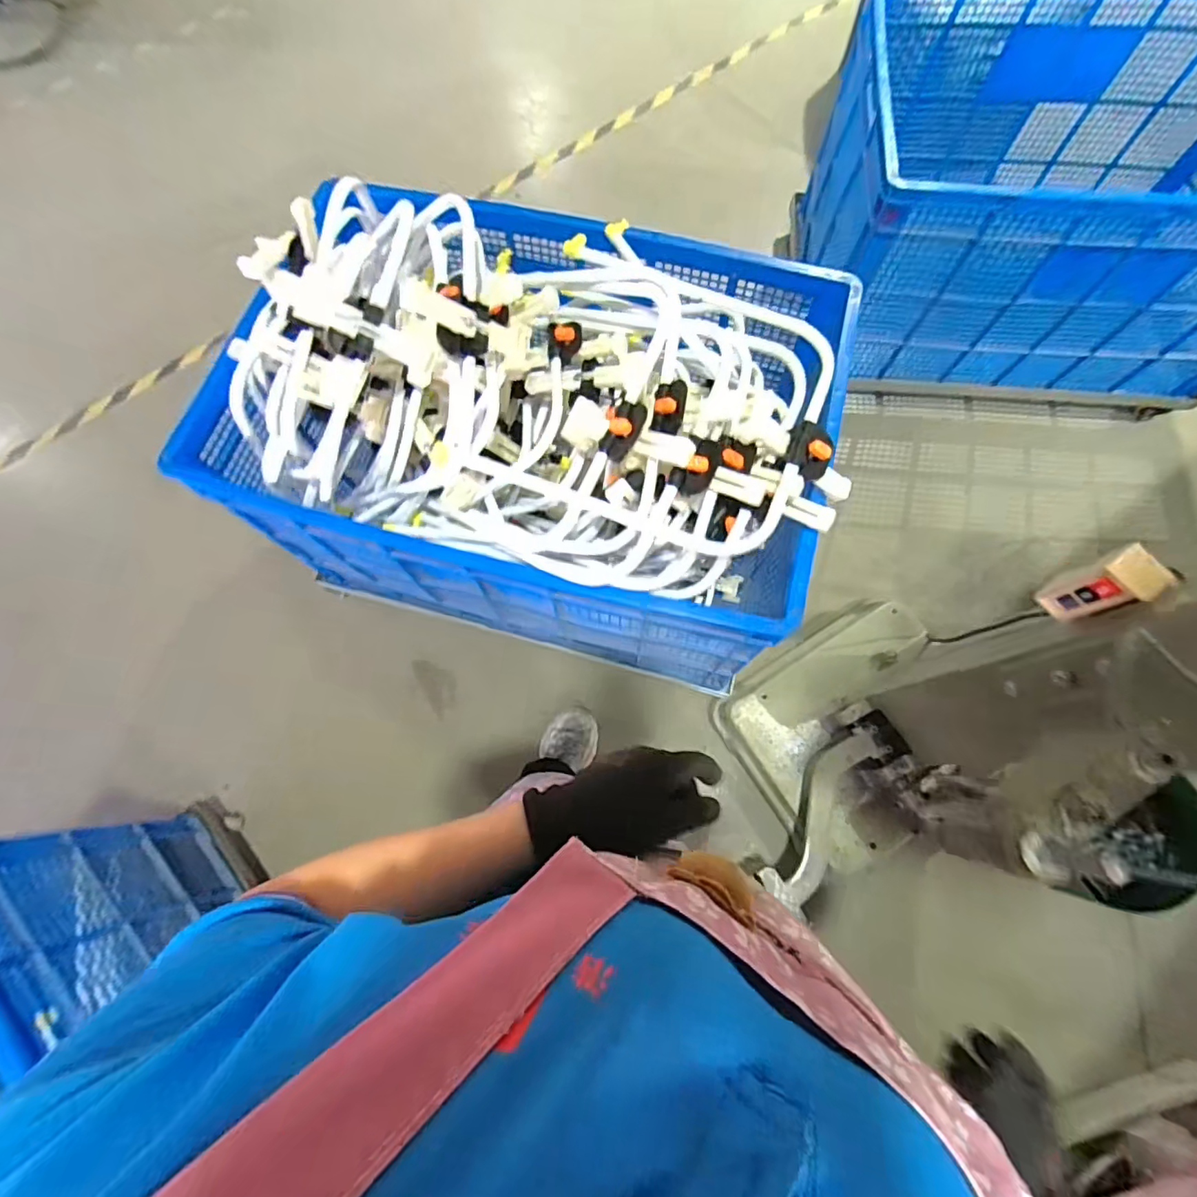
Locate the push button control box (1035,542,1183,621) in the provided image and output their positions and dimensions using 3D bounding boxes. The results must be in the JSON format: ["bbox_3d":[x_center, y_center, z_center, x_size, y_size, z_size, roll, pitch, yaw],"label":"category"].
[{"bbox_3d":[0.546,-0.013,0.607,0.046,0.123,0.052,-32,75,-8],"label":"push button control box"}]

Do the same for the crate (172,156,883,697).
[{"bbox_3d":[-0.099,-0.324,1.037,0.985,0.697,0.666,15,74,6],"label":"crate"}]

